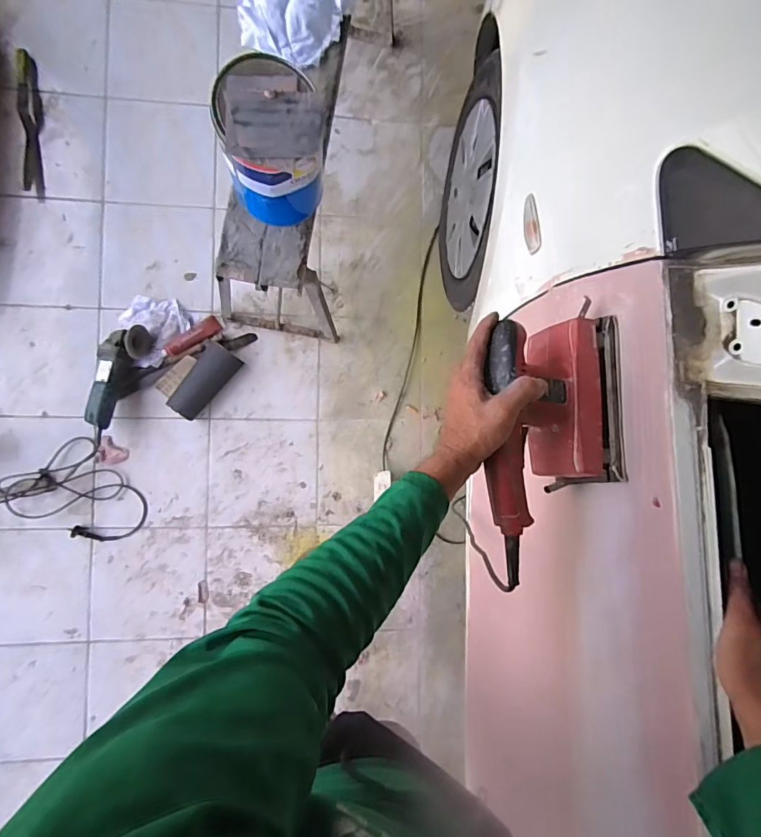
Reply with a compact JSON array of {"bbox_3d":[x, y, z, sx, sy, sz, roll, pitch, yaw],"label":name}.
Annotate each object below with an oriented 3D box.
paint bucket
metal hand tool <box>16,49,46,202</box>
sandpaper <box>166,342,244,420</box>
[{"bbox_3d":[-0.175,-0.445,0.781,0.148,0.221,0.154,0,87,-6],"label":"paint bucket"},{"bbox_3d":[-0.969,-0.815,1.282,0.056,0.035,0.404,-3,88,-5],"label":"metal hand tool"},{"bbox_3d":[-0.486,-0.103,1.265,0.095,0.033,0.214,38,85,-2],"label":"sandpaper"}]

